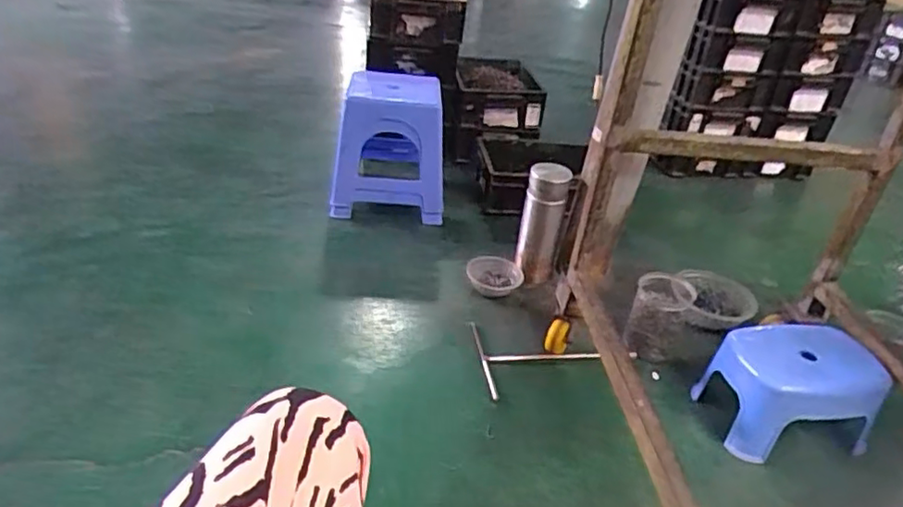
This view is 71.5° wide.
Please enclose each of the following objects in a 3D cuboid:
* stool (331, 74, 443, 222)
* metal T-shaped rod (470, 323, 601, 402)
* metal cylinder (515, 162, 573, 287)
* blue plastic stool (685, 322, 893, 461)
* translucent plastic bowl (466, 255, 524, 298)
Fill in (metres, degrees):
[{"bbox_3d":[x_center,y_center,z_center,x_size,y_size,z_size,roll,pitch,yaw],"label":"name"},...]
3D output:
[{"bbox_3d":[-0.148,-0.259,1.509,0.255,0.305,0.255,3,32,-4],"label":"stool"},{"bbox_3d":[0.193,0.184,1.140,0.291,0.017,0.175,-2,33,-12],"label":"metal T-shaped rod"},{"bbox_3d":[0.185,-0.068,1.301,0.081,0.225,0.073,29,39,33],"label":"metal cylinder"},{"bbox_3d":[0.548,0.219,1.027,0.235,0.145,0.174,0,32,-8],"label":"blue plastic stool"},{"bbox_3d":[0.089,0.048,1.310,0.115,0.034,0.102,11,32,9],"label":"translucent plastic bowl"}]

